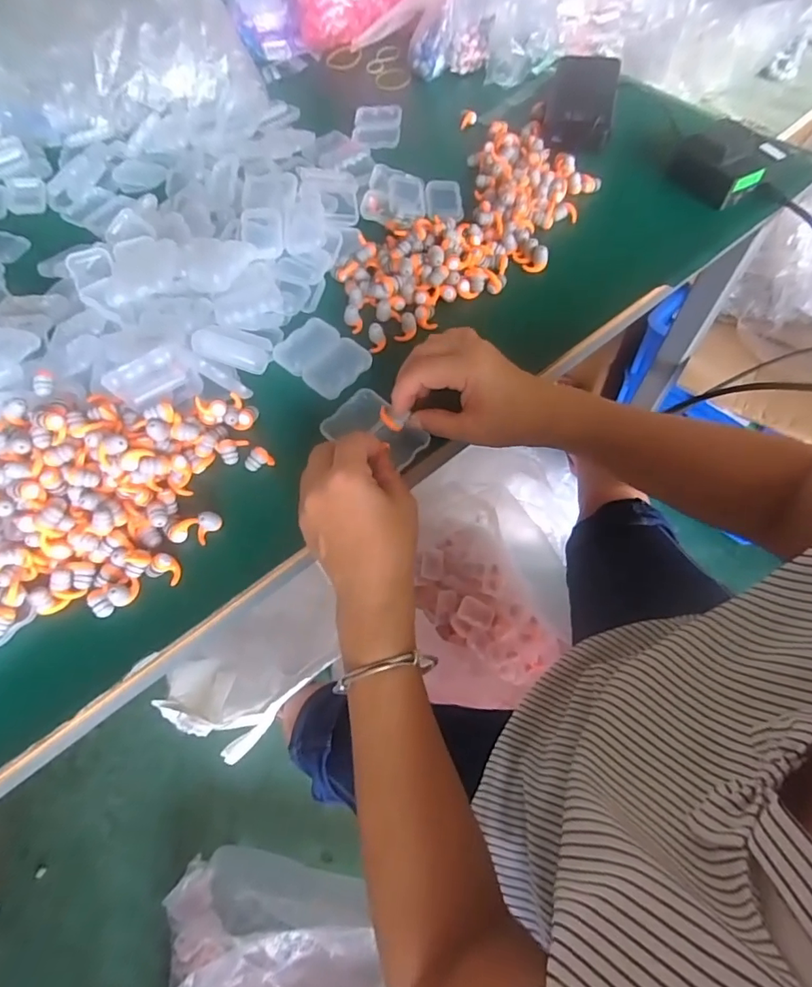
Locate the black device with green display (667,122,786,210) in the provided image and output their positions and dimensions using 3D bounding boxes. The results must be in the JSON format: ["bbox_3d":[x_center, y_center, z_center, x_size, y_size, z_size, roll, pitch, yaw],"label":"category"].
[{"bbox_3d":[0.317,-0.327,0.495,0.069,0.040,0.077,-32,65,-12],"label":"black device with green display"}]

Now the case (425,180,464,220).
[{"bbox_3d":[0.039,-0.304,0.519,0.037,0.008,0.056,-5,62,2],"label":"case"}]

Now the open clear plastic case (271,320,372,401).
[{"bbox_3d":[-0.072,-0.116,0.430,0.077,0.014,0.054,37,71,20],"label":"open clear plastic case"}]

